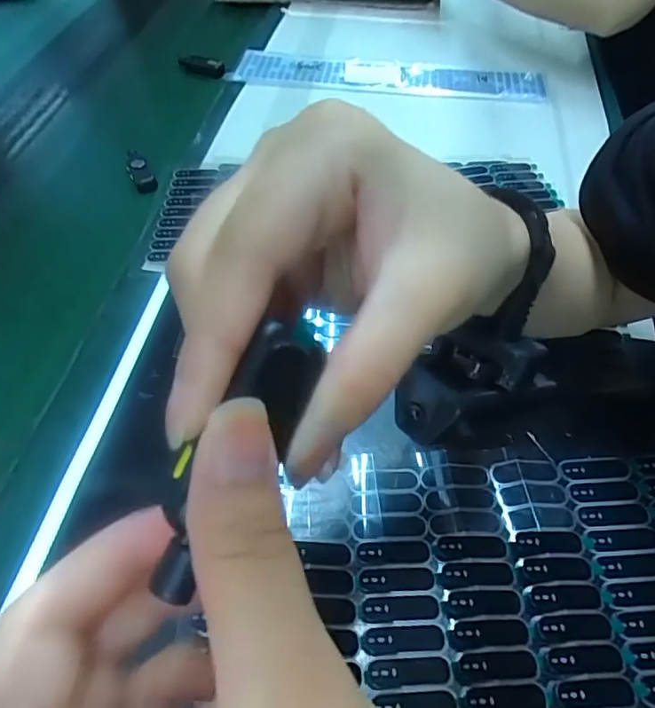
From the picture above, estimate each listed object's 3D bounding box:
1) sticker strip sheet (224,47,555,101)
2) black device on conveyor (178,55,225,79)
[{"bbox_3d":[0.061,-0.298,0.554,0.325,0.009,0.067,8,56,7],"label":"sticker strip sheet"},{"bbox_3d":[-0.144,-0.329,0.594,0.071,0.025,0.014,24,56,32],"label":"black device on conveyor"}]

